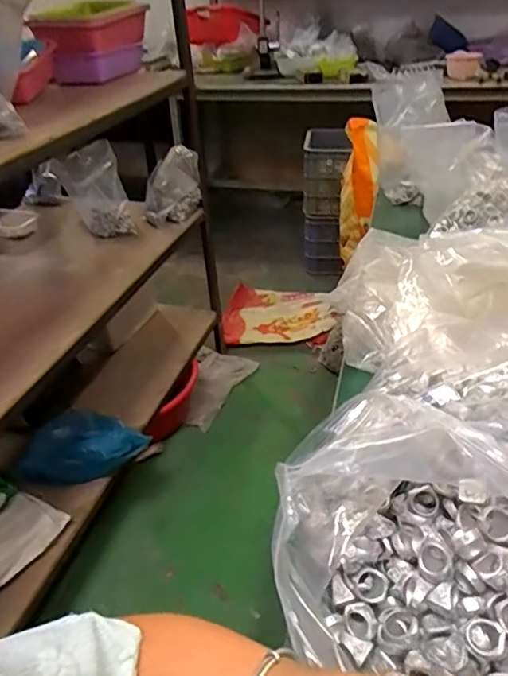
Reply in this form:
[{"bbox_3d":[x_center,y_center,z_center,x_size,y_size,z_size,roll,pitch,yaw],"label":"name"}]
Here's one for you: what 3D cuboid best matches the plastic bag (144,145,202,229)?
[{"bbox_3d":[-0.227,-0.415,1.452,0.163,0.163,0.129,-7,35,-5],"label":"plastic bag"}]

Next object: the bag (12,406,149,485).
[{"bbox_3d":[-0.400,0.249,1.262,0.284,0.088,0.174,-7,35,-5],"label":"bag"}]

